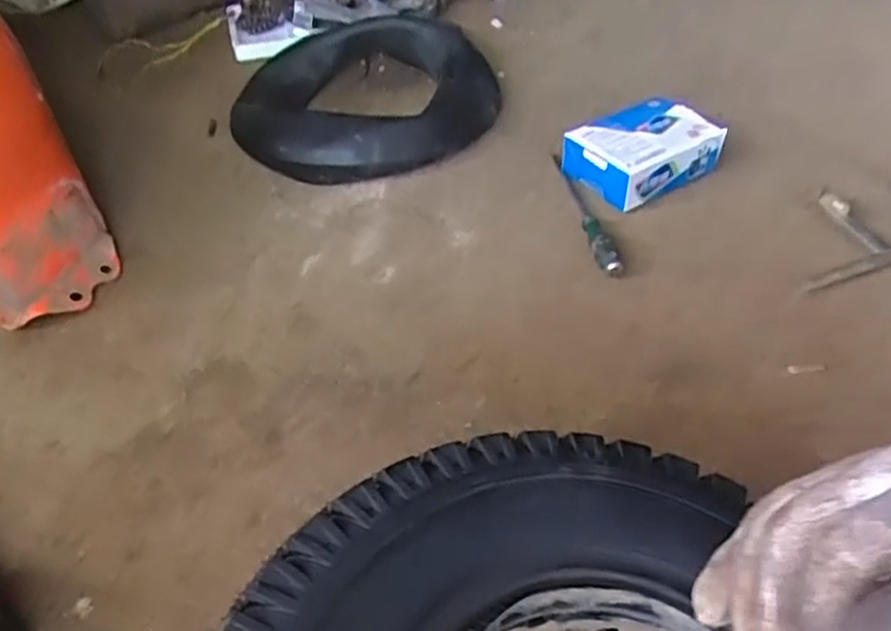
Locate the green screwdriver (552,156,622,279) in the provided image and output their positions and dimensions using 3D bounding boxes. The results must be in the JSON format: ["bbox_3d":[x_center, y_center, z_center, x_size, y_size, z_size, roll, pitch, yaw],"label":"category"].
[{"bbox_3d":[0.205,-0.159,1.086,0.034,0.033,0.282,-10,46,-4],"label":"green screwdriver"}]

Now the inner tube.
[{"bbox_3d":[-0.156,-0.433,1.323,0.449,0.112,0.542,-10,46,-4],"label":"inner tube"}]

